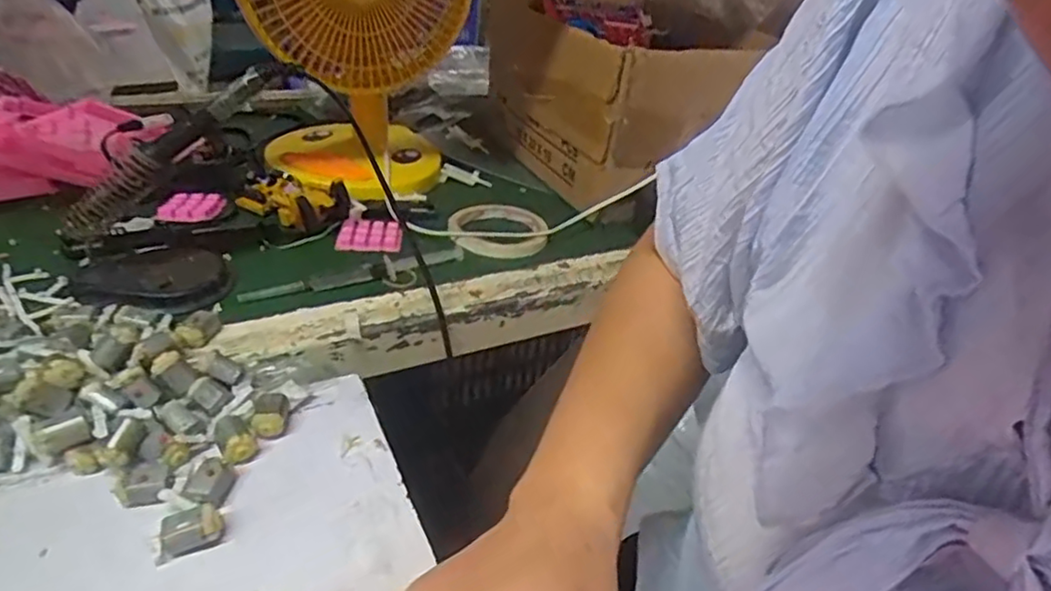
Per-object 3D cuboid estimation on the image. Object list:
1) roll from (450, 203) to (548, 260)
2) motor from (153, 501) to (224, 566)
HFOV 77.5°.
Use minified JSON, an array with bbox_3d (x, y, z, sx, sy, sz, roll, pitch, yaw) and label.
[{"bbox_3d":[-0.030,-0.069,0.663,0.095,0.016,0.095,5,33,-3],"label":"roll"},{"bbox_3d":[-0.179,0.125,0.347,0.033,0.014,0.019,-11,37,-24],"label":"motor"}]

